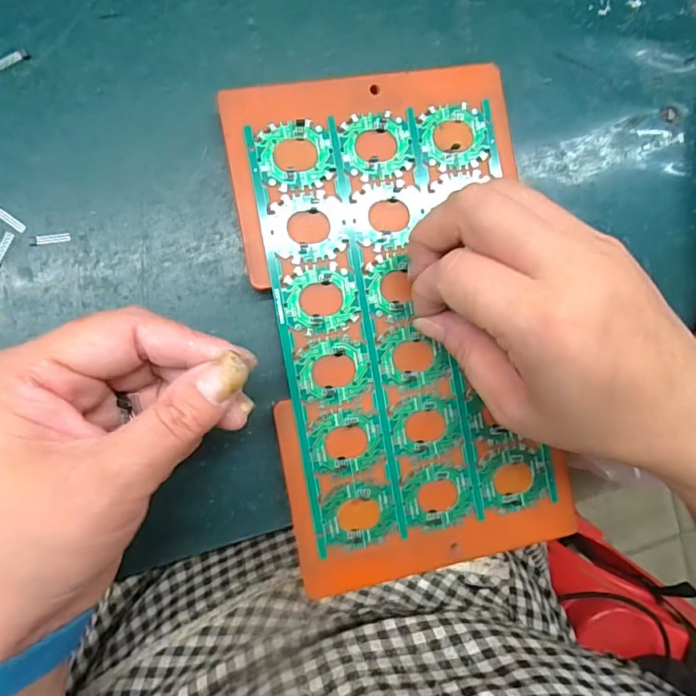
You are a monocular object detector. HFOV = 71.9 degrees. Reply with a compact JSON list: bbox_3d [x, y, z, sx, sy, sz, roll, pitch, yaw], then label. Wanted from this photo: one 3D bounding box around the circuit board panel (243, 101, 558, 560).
[{"bbox_3d":[0.027,-0.012,0.230,0.118,0.004,0.200,-10,90,-8],"label":"circuit board panel"}]

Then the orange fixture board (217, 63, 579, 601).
[{"bbox_3d":[0.026,-0.013,0.238,0.134,0.016,0.236,-10,90,-8],"label":"orange fixture board"}]

